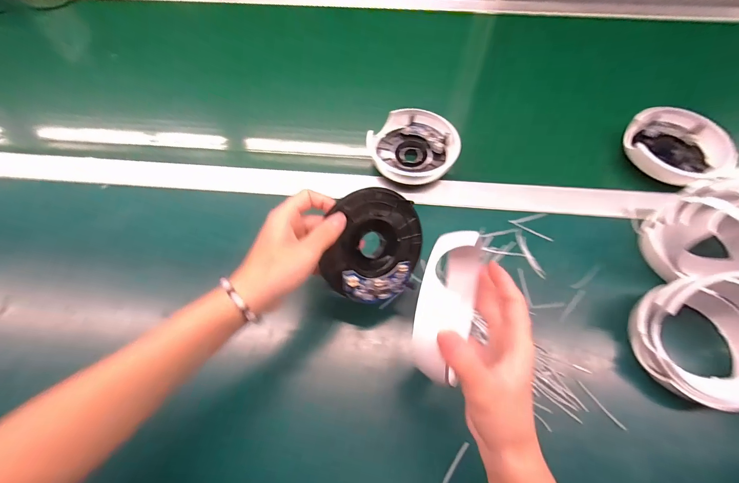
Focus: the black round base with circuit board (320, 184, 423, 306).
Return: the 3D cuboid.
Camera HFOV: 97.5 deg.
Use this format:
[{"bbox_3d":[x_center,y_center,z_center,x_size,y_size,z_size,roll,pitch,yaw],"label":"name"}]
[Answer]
[{"bbox_3d":[0.007,0.004,0.293,0.090,0.021,0.099,-2,94,-23],"label":"black round base with circuit board"}]

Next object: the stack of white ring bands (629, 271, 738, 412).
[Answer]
[{"bbox_3d":[0.333,0.094,0.305,0.114,0.083,0.110,-5,64,-2],"label":"stack of white ring bands"}]

